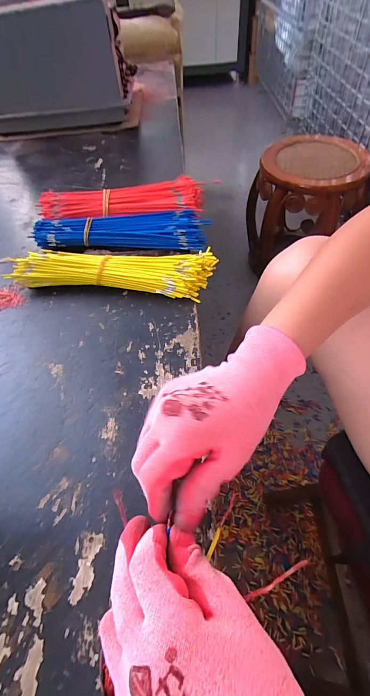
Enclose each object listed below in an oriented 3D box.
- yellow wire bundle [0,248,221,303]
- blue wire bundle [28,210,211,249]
[{"bbox_3d":[-0.094,-0.107,0.428,0.260,0.033,0.072,3,56,8],"label":"yellow wire bundle"},{"bbox_3d":[-0.095,-0.177,0.480,0.249,0.033,0.064,0,55,5],"label":"blue wire bundle"}]

